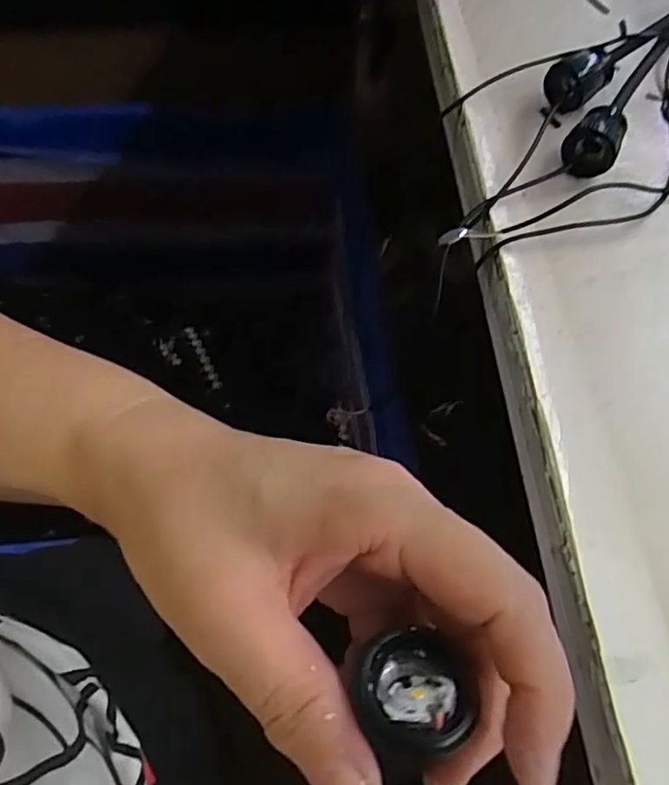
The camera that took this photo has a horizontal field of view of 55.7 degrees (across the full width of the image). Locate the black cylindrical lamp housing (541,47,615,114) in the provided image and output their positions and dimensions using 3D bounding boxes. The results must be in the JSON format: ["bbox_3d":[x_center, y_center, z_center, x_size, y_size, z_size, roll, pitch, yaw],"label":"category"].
[{"bbox_3d":[0.143,-0.182,0.369,0.041,0.022,0.024,-28,65,-18],"label":"black cylindrical lamp housing"}]

